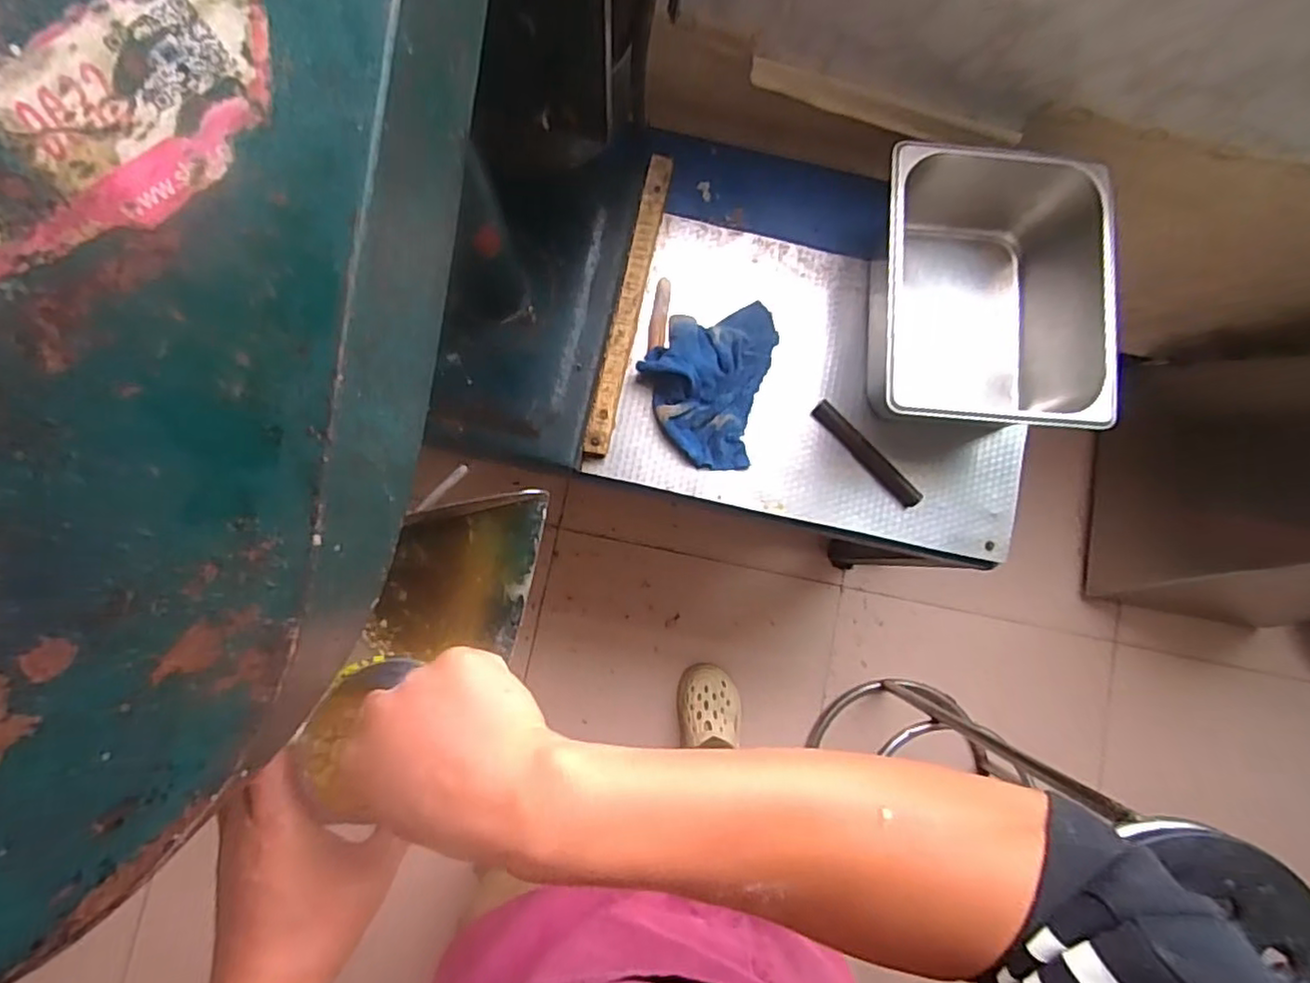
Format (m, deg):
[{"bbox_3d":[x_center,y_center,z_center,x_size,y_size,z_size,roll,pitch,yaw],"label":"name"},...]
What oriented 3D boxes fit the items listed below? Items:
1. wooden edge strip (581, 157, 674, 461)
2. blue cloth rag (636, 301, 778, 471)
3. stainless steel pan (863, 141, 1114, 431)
[{"bbox_3d":[-0.033,-0.246,0.862,0.032,0.016,0.406,14,83,-16],"label":"wooden edge strip"},{"bbox_3d":[0.066,-0.155,0.853,0.163,0.046,0.235,15,82,-3],"label":"blue cloth rag"},{"bbox_3d":[0.391,-0.238,0.832,0.261,0.178,0.335,4,83,-4],"label":"stainless steel pan"}]

